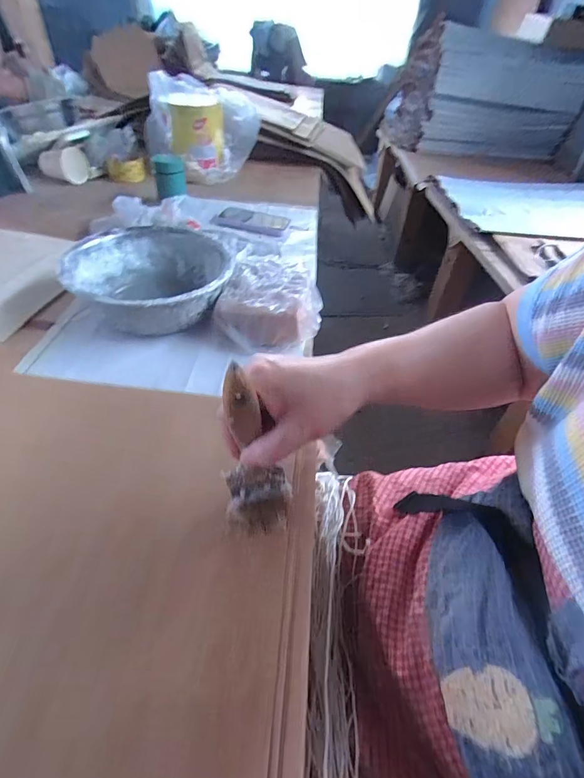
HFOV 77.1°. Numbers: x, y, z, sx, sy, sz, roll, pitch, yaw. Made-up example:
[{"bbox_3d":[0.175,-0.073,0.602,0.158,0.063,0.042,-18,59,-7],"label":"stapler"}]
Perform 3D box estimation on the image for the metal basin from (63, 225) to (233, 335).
[{"bbox_3d":[-0.198,-0.154,0.525,0.211,0.069,0.220,3,46,-3],"label":"metal basin"}]

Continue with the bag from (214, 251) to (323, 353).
[{"bbox_3d":[-0.027,-0.133,0.523,0.138,0.067,0.168,9,46,2],"label":"bag"}]

